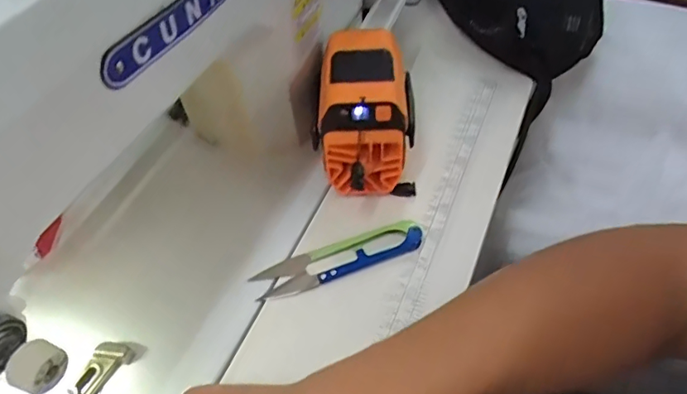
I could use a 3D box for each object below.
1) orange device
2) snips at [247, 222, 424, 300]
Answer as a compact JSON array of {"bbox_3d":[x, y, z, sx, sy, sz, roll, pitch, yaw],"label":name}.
[{"bbox_3d":[0.015,-0.055,0.393,0.074,0.090,0.103,-3,50,-2],"label":"orange device"},{"bbox_3d":[-0.002,0.041,0.367,0.119,0.009,0.026,-15,52,-11],"label":"snips"}]

